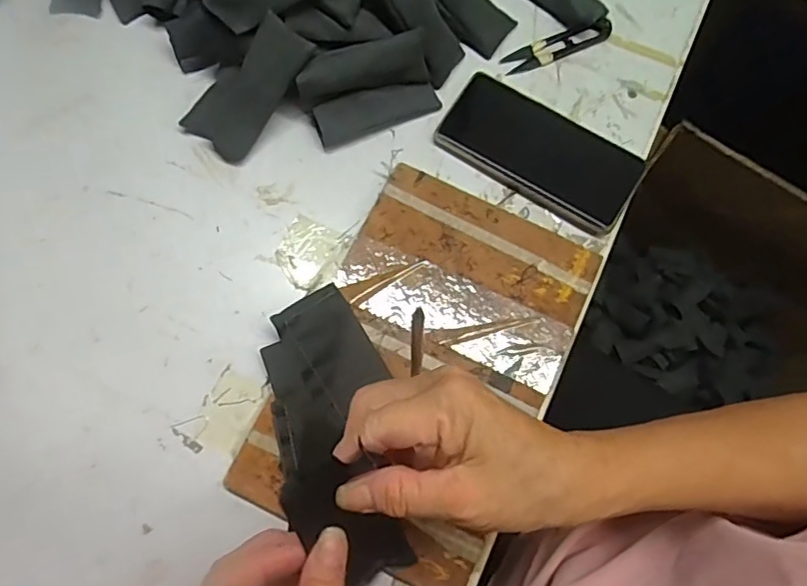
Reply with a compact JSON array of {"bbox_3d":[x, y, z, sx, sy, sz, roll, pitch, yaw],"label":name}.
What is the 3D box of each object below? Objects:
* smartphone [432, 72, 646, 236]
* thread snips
[{"bbox_3d":[0.109,-0.115,0.467,0.156,0.012,0.073,32,77,7],"label":"smartphone"},{"bbox_3d":[0.132,-0.212,0.500,0.099,0.009,0.022,-22,77,-7],"label":"thread snips"}]

